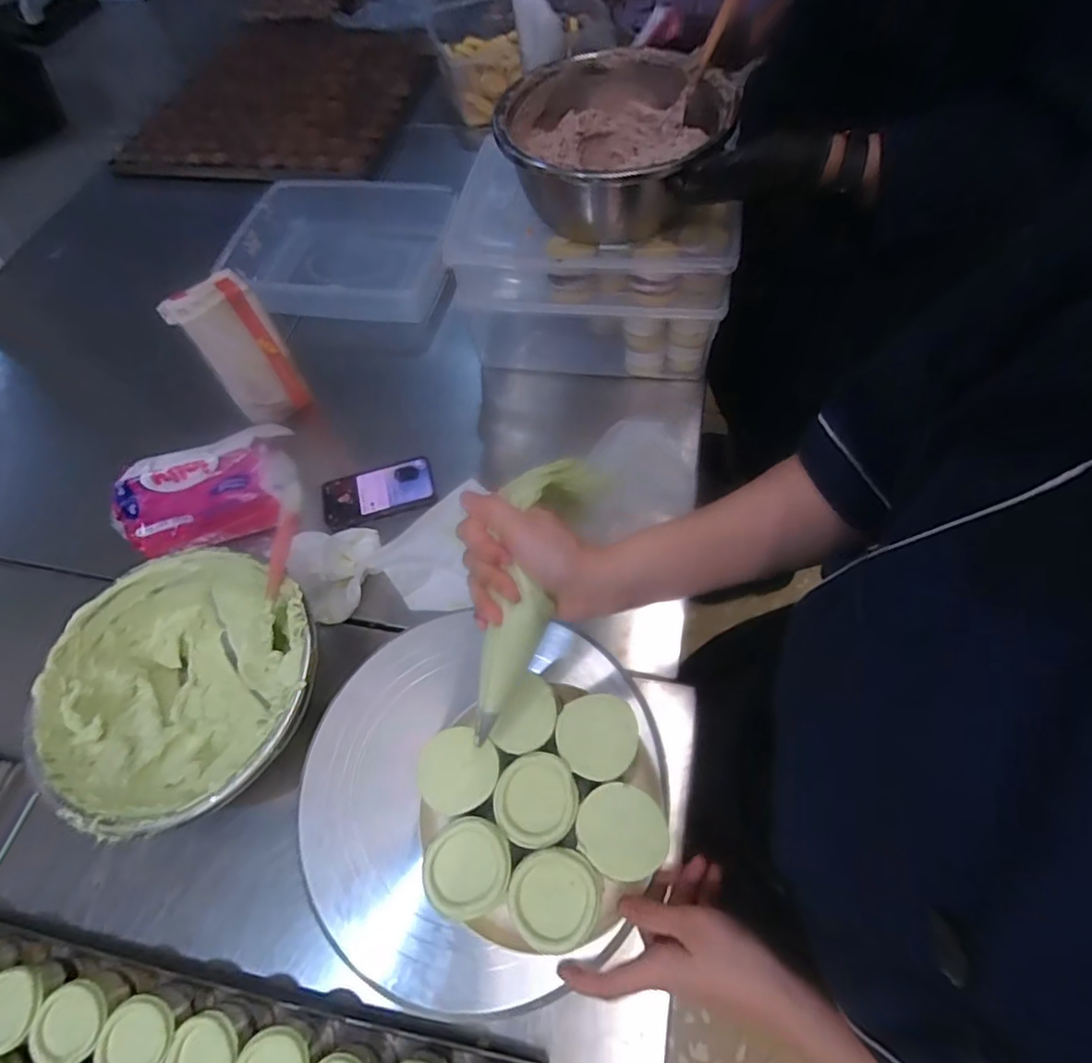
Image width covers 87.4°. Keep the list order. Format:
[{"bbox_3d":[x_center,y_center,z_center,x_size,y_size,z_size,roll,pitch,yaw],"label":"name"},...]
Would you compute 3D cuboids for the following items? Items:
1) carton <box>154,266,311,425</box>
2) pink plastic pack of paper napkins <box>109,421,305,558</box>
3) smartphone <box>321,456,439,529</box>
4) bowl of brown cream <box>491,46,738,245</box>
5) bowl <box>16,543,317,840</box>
[{"bbox_3d":[-0.406,-0.237,0.765,0.062,0.185,0.104,38,69,22],"label":"carton"},{"bbox_3d":[-0.436,-0.063,0.732,0.211,0.093,0.128,-19,61,-8],"label":"pink plastic pack of paper napkins"},{"bbox_3d":[-0.223,-0.050,0.760,0.146,0.016,0.077,-17,61,-7],"label":"smartphone"},{"bbox_3d":[0.076,-0.444,0.676,0.241,0.116,0.252,-2,60,4],"label":"bowl of brown cream"},{"bbox_3d":[-0.356,0.162,0.589,0.258,0.104,0.256,-1,60,3],"label":"bowl"}]

